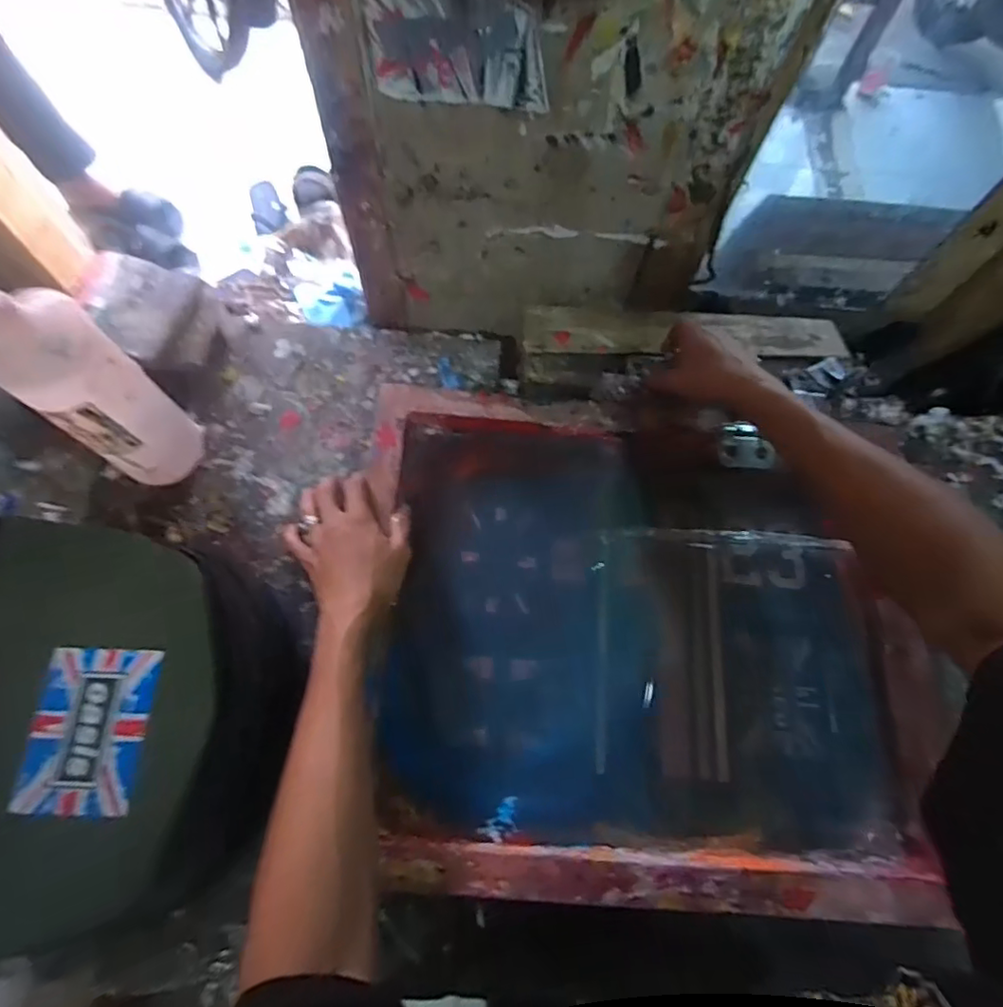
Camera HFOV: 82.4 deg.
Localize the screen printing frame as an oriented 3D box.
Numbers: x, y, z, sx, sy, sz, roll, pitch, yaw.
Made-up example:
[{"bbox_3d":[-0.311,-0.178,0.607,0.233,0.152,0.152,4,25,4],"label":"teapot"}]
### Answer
[{"bbox_3d":[0.132,0.129,0.563,0.489,0.060,0.434,4,67,-1],"label":"screen printing frame"}]

